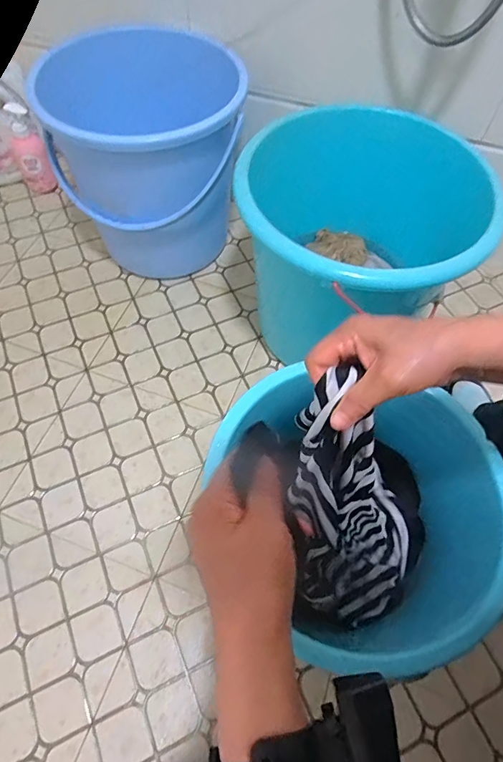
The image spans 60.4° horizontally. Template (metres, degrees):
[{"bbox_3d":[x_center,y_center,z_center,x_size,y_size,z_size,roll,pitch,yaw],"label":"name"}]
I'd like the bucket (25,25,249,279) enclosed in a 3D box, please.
[{"bbox_3d":[-0.198,-0.419,0.884,0.333,0.395,0.333,5,61,1],"label":"bucket"}]

